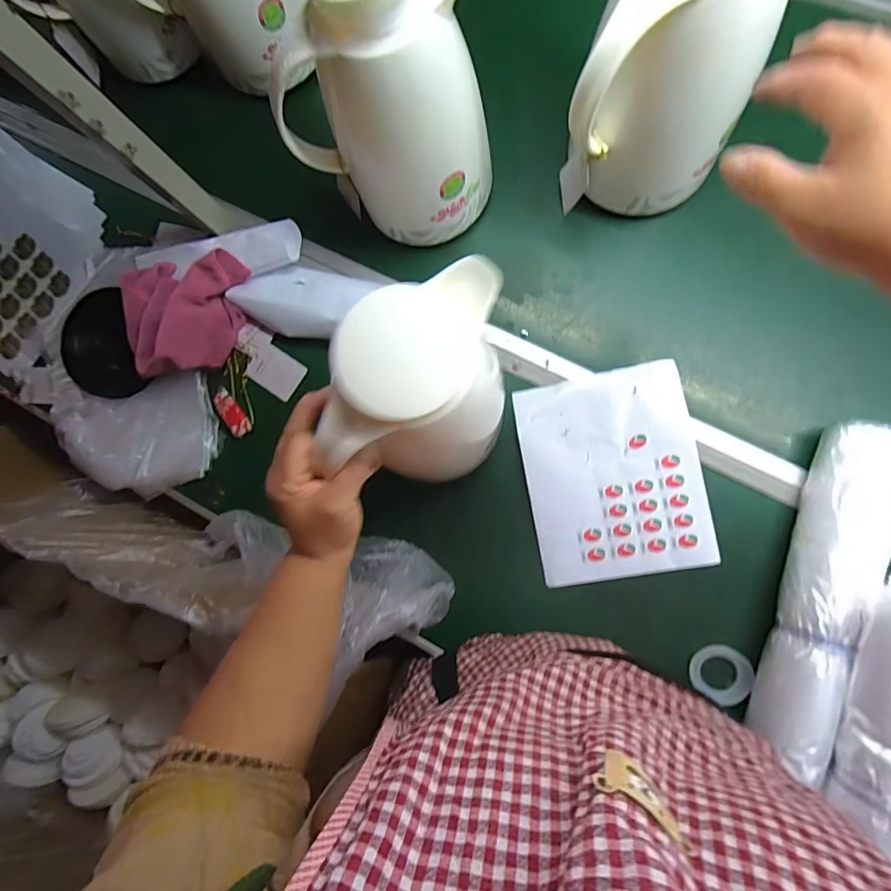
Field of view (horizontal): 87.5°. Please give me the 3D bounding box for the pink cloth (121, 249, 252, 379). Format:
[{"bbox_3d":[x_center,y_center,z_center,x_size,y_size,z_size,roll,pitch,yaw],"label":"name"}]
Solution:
[{"bbox_3d":[-0.324,-0.158,0.572,0.162,0.059,0.142,1,86,7],"label":"pink cloth"}]

